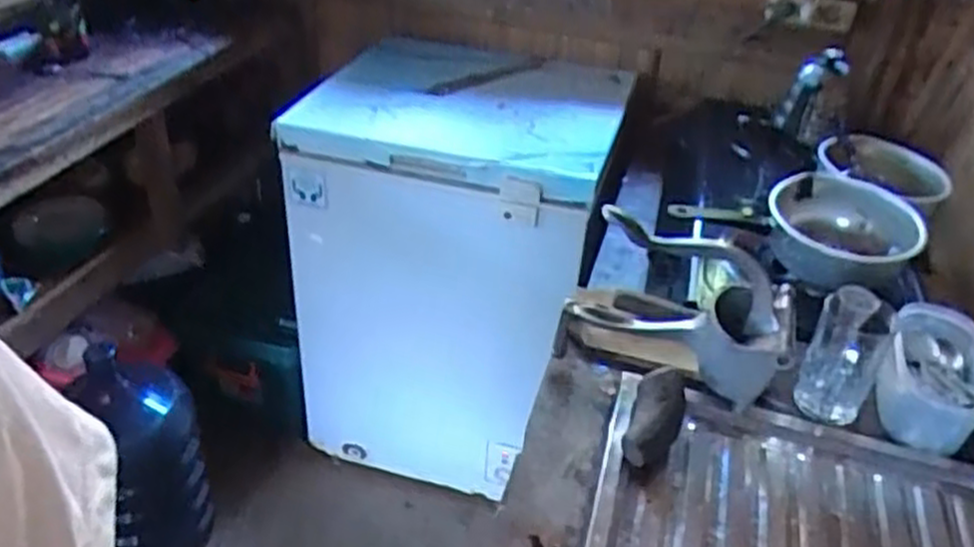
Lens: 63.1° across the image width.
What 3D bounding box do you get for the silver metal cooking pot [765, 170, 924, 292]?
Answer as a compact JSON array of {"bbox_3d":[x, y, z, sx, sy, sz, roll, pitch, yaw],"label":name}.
[{"bbox_3d":[0.481,-0.051,1.086,0.191,0.094,0.175,23,39,24],"label":"silver metal cooking pot"}]

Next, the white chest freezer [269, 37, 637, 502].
[{"bbox_3d":[-0.060,-0.019,1.793,0.603,0.843,0.594,14,36,13],"label":"white chest freezer"}]

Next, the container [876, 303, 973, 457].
[{"bbox_3d":[0.488,0.108,0.860,0.108,0.099,0.175,24,40,25],"label":"container"}]

